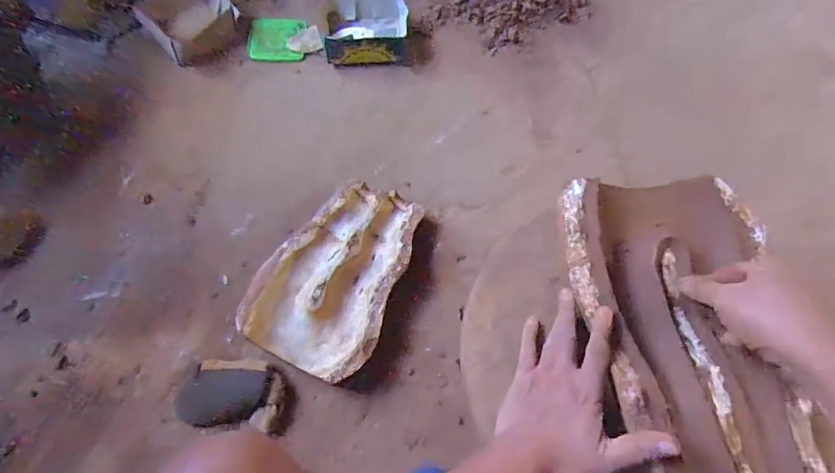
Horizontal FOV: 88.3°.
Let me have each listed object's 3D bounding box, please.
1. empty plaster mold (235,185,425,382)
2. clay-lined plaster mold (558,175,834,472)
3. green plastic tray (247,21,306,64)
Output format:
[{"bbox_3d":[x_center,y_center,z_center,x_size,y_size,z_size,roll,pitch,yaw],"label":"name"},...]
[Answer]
[{"bbox_3d":[-0.140,0.057,0.759,0.226,0.060,0.348,19,66,8],"label":"empty plaster mold"},{"bbox_3d":[0.273,0.092,0.426,0.237,0.048,0.339,0,65,0],"label":"clay-lined plaster mold"},{"bbox_3d":[-0.330,-0.459,1.010,0.126,0.016,0.095,-2,101,-10],"label":"green plastic tray"}]

